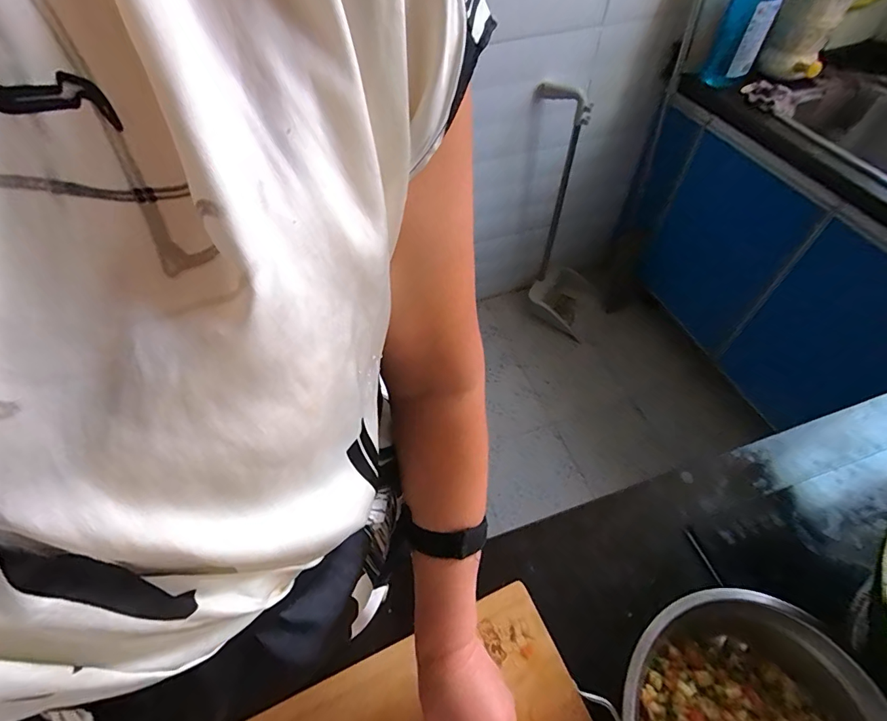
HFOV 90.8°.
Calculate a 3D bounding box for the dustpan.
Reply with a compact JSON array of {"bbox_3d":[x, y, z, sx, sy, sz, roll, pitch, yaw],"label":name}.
[{"bbox_3d":[0.381,-0.434,1.382,0.268,0.723,0.259,12,55,10],"label":"dustpan"}]

